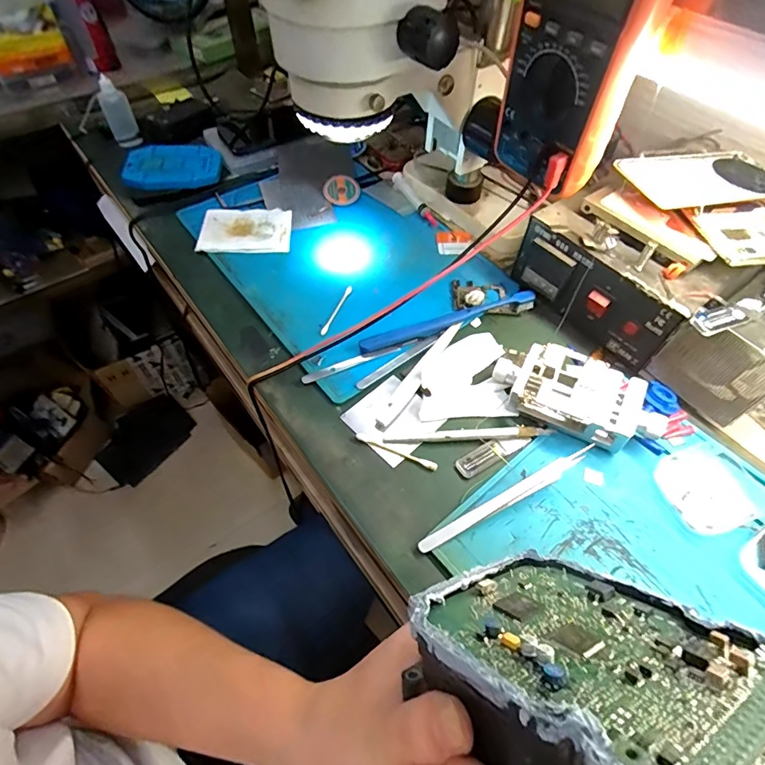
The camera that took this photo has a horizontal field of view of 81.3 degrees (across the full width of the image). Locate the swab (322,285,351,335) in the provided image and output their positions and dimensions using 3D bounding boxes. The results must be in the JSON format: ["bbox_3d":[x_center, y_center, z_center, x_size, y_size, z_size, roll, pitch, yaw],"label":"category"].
[{"bbox_3d":[-0.047,-0.075,0.460,0.005,0.005,0.070,18,58,13],"label":"swab"}]

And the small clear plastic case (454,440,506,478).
[{"bbox_3d":[0.081,0.063,0.370,0.041,0.004,0.018,-27,59,-16],"label":"small clear plastic case"}]

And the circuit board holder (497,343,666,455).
[{"bbox_3d":[0.166,0.011,0.385,0.134,0.034,0.064,30,61,20],"label":"circuit board holder"}]

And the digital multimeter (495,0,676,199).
[{"bbox_3d":[0.130,-0.221,0.296,0.048,0.171,0.090,-24,59,-17],"label":"digital multimeter"}]

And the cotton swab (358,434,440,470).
[{"bbox_3d":[0.012,0.057,0.373,0.072,0.004,0.007,20,59,14],"label":"cotton swab"}]

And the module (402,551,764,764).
[{"bbox_3d":[0.083,0.116,0.169,0.101,0.137,0.036,-5,93,-35],"label":"module"}]

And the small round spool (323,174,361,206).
[{"bbox_3d":[-0.052,-0.245,0.569,0.046,0.037,0.013,-23,16,-7],"label":"small round spool"}]

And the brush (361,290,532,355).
[{"bbox_3d":[0.066,-0.061,0.442,0.184,0.013,0.015,-16,57,-10],"label":"brush"}]

